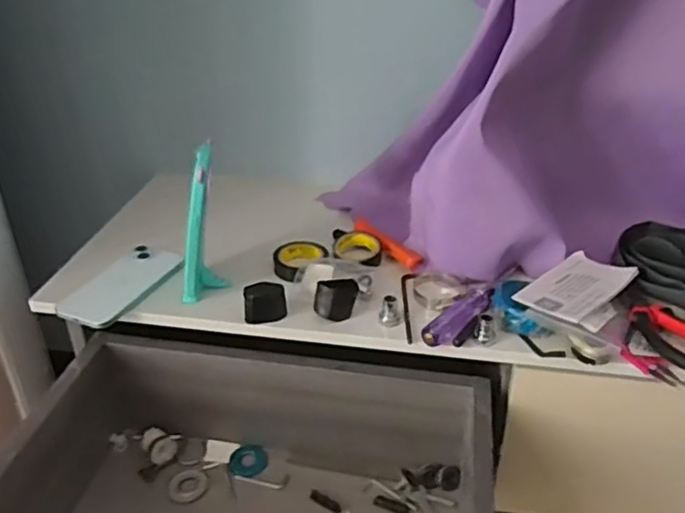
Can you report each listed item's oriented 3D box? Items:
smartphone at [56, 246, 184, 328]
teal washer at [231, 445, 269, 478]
[{"bbox_3d":[-0.248,0.031,0.714,0.074,0.009,0.138,19,43,25],"label":"smartphone"},{"bbox_3d":[-0.111,0.241,0.753,0.042,0.012,0.038,0,31,0],"label":"teal washer"}]

